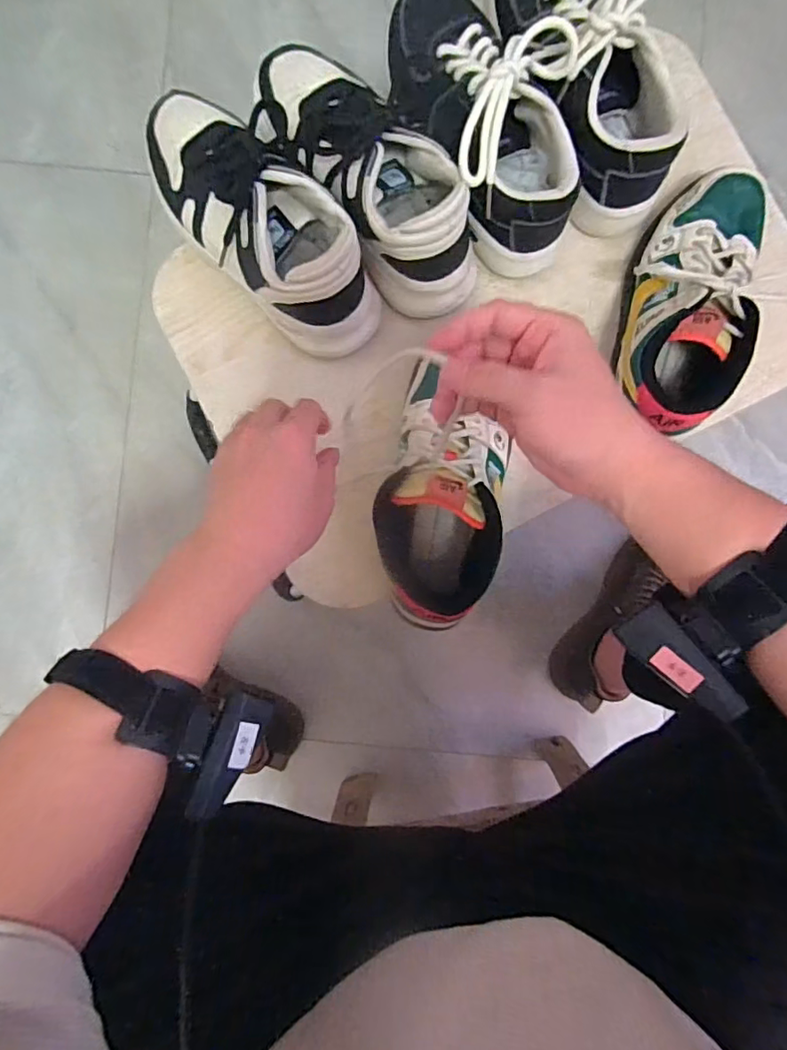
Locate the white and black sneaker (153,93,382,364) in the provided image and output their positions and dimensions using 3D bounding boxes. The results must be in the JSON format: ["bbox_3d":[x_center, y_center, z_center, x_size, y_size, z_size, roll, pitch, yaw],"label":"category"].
[{"bbox_3d":[-0.119,-0.268,0.471,0.098,0.090,0.264,-44,89,-2],"label":"white and black sneaker"}]

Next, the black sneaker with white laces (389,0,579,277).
[{"bbox_3d":[0.085,-0.368,0.477,0.119,0.100,0.263,-22,88,-1],"label":"black sneaker with white laces"}]

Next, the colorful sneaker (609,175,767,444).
[{"bbox_3d":[0.261,-0.201,0.480,0.082,0.088,0.244,21,88,0],"label":"colorful sneaker"}]

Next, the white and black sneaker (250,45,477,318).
[{"bbox_3d":[-0.025,-0.318,0.475,0.093,0.090,0.261,-35,88,-2],"label":"white and black sneaker"}]

